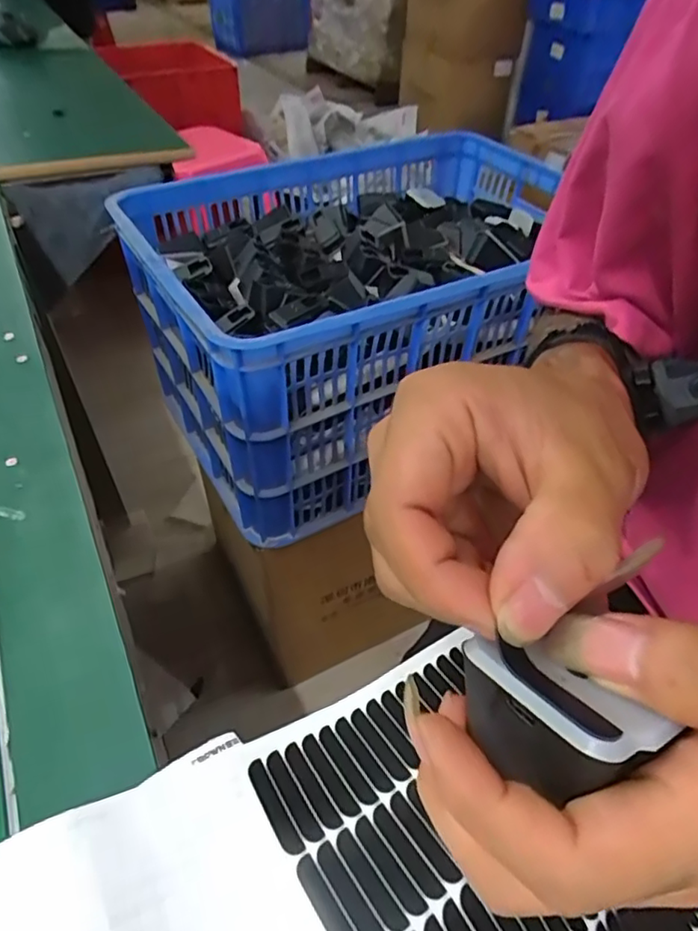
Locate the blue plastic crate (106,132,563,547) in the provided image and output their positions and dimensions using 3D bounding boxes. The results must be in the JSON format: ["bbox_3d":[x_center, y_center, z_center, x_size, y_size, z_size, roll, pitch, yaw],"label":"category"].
[{"bbox_3d":[0.029,-0.215,0.798,0.554,0.290,0.399,-21,50,-20],"label":"blue plastic crate"}]

